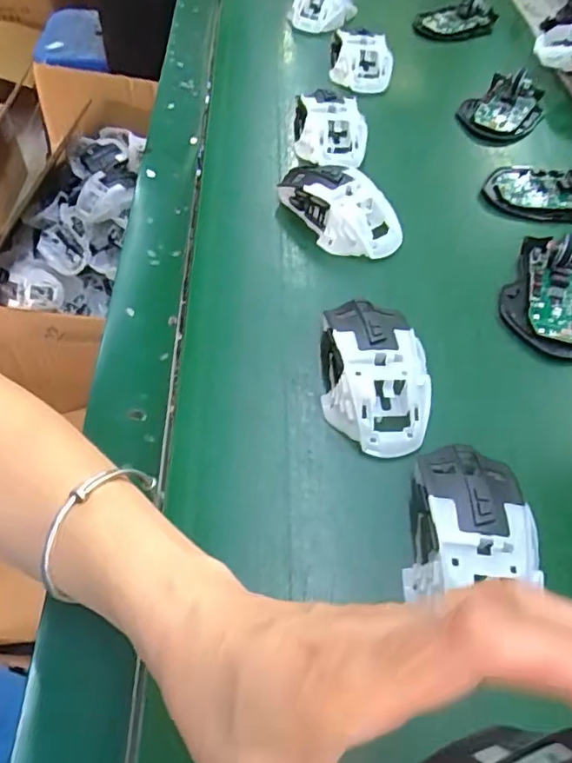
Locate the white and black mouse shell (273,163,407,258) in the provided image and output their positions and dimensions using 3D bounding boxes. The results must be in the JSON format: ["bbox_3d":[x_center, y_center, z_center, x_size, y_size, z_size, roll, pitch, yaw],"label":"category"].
[{"bbox_3d":[0.041,-0.138,0.457,0.109,0.042,0.054,27,56,15],"label":"white and black mouse shell"}]

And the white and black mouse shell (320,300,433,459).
[{"bbox_3d":[0.057,-0.009,0.359,0.064,0.036,0.108,3,54,-2],"label":"white and black mouse shell"}]

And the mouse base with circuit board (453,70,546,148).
[{"bbox_3d":[0.222,-0.280,0.577,0.066,0.028,0.121,35,60,21],"label":"mouse base with circuit board"}]

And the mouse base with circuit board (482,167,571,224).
[{"bbox_3d":[0.234,-0.168,0.495,0.109,0.029,0.060,16,55,8],"label":"mouse base with circuit board"}]

